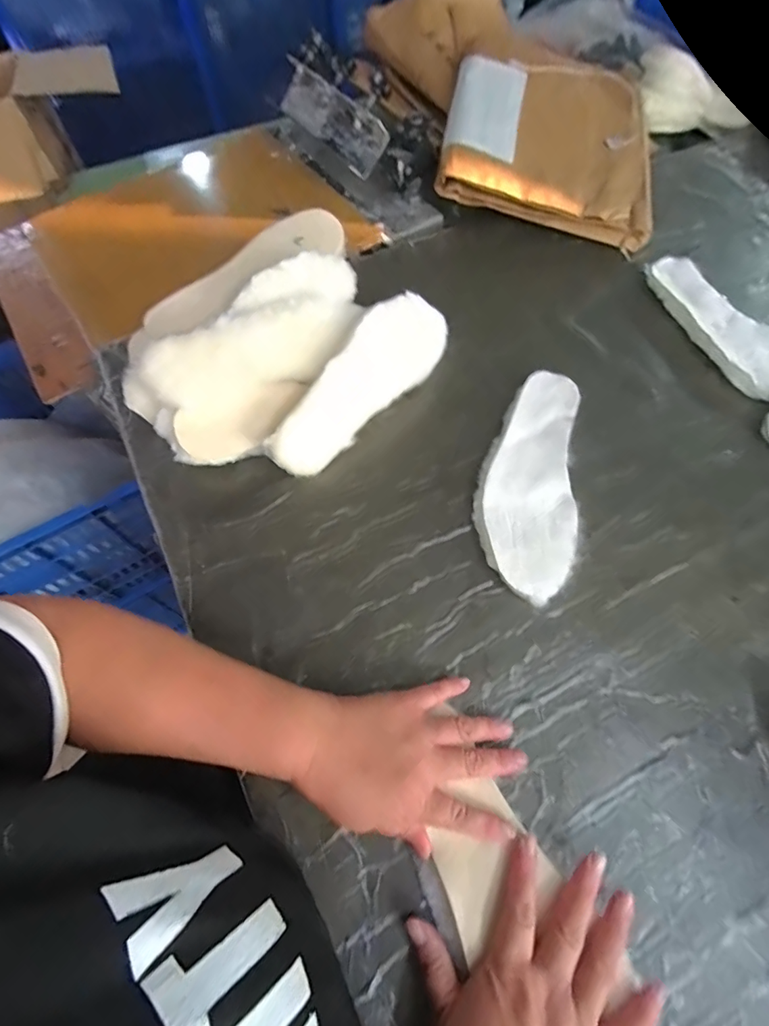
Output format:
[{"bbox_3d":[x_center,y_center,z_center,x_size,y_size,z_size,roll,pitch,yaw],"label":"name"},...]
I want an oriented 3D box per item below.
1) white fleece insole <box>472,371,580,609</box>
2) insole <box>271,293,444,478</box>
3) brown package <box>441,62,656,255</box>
[{"bbox_3d":[0.145,-0.037,0.477,0.093,0.019,0.254,9,65,5],"label":"white fleece insole"},{"bbox_3d":[-0.022,-0.142,0.488,0.250,0.025,0.084,-45,117,-17],"label":"insole"},{"bbox_3d":[0.236,-0.533,0.665,0.286,0.030,0.310,12,71,-3],"label":"brown package"}]

